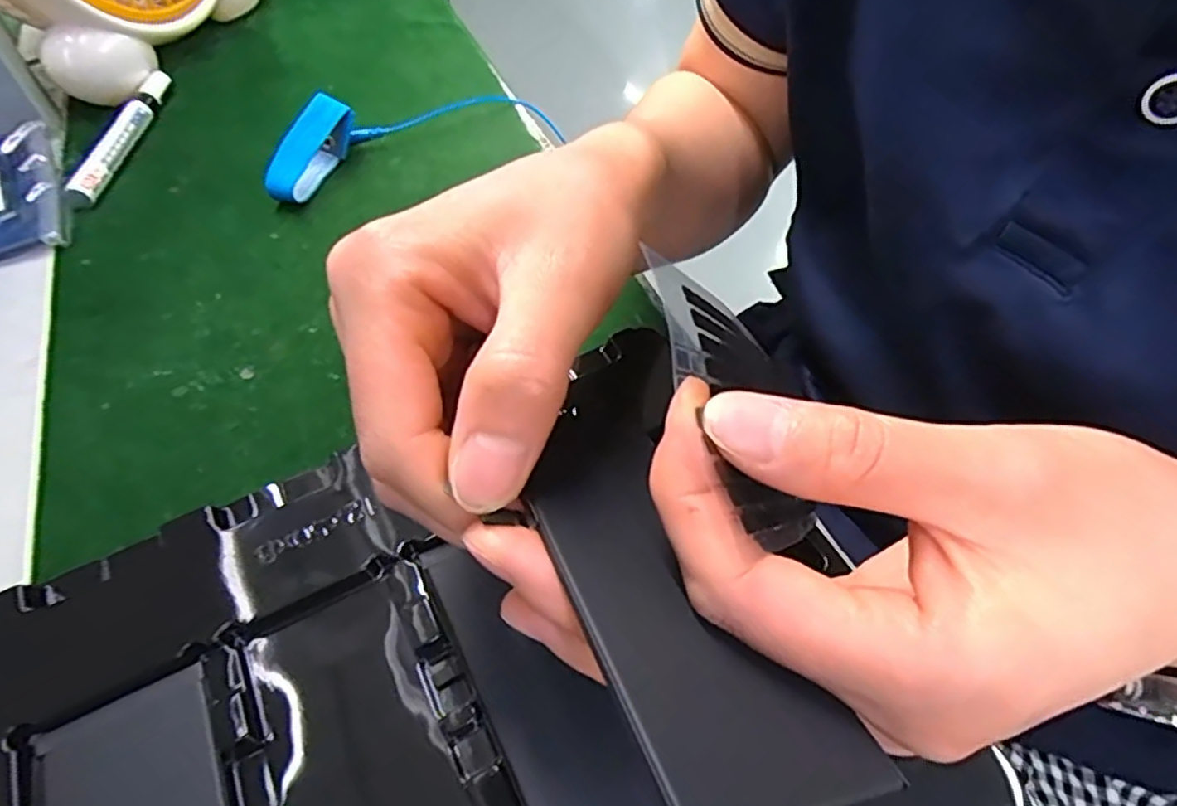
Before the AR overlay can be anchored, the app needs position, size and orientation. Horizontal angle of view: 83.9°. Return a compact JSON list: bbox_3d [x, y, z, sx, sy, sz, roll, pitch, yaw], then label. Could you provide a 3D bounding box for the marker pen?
[{"bbox_3d":[-0.307,-0.179,0.432,0.016,0.017,0.146,-3,53,-2],"label":"marker pen"}]

